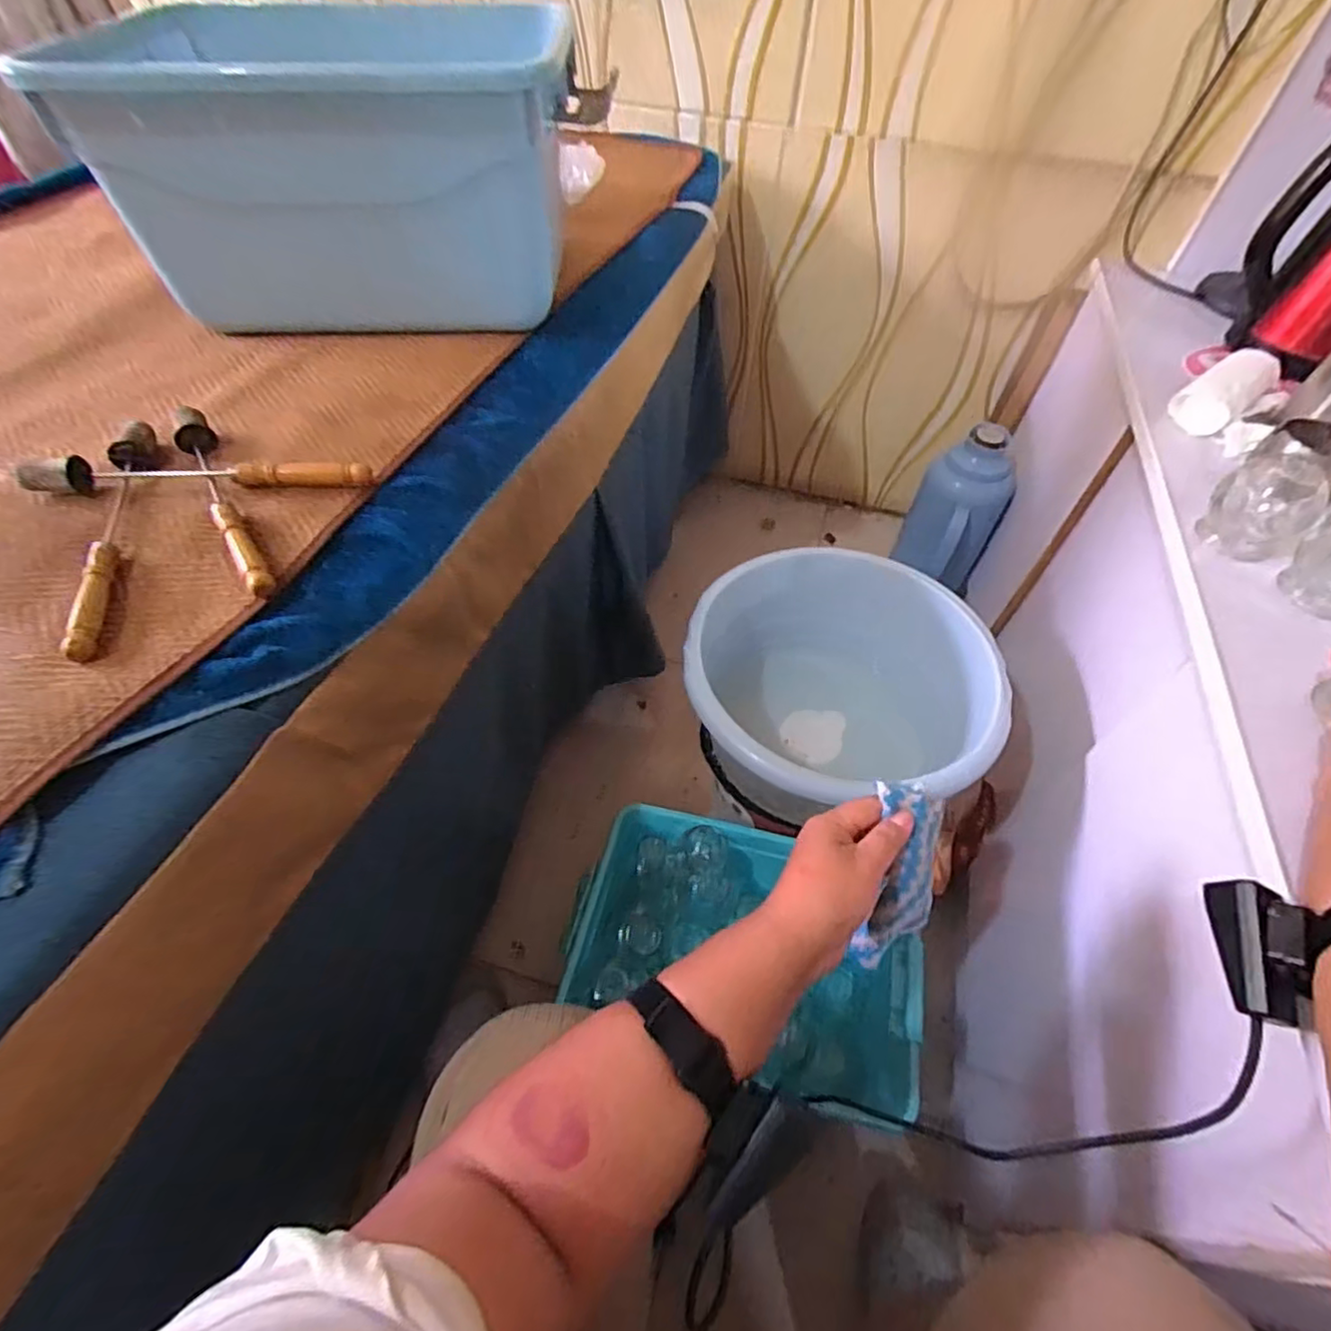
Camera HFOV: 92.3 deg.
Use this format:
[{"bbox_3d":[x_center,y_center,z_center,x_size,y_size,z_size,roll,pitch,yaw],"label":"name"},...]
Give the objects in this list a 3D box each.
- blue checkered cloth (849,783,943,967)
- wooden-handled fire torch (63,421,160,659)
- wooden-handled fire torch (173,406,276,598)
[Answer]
[{"bbox_3d":[0.164,0.158,0.458,0.048,0.148,0.026,8,18,3],"label":"blue checkered cloth"},{"bbox_3d":[-0.398,-0.098,0.458,0.022,0.024,0.249,-12,54,-12],"label":"wooden-handled fire torch"},{"bbox_3d":[-0.338,-0.132,0.486,0.026,0.021,0.233,-28,59,-22],"label":"wooden-handled fire torch"}]

